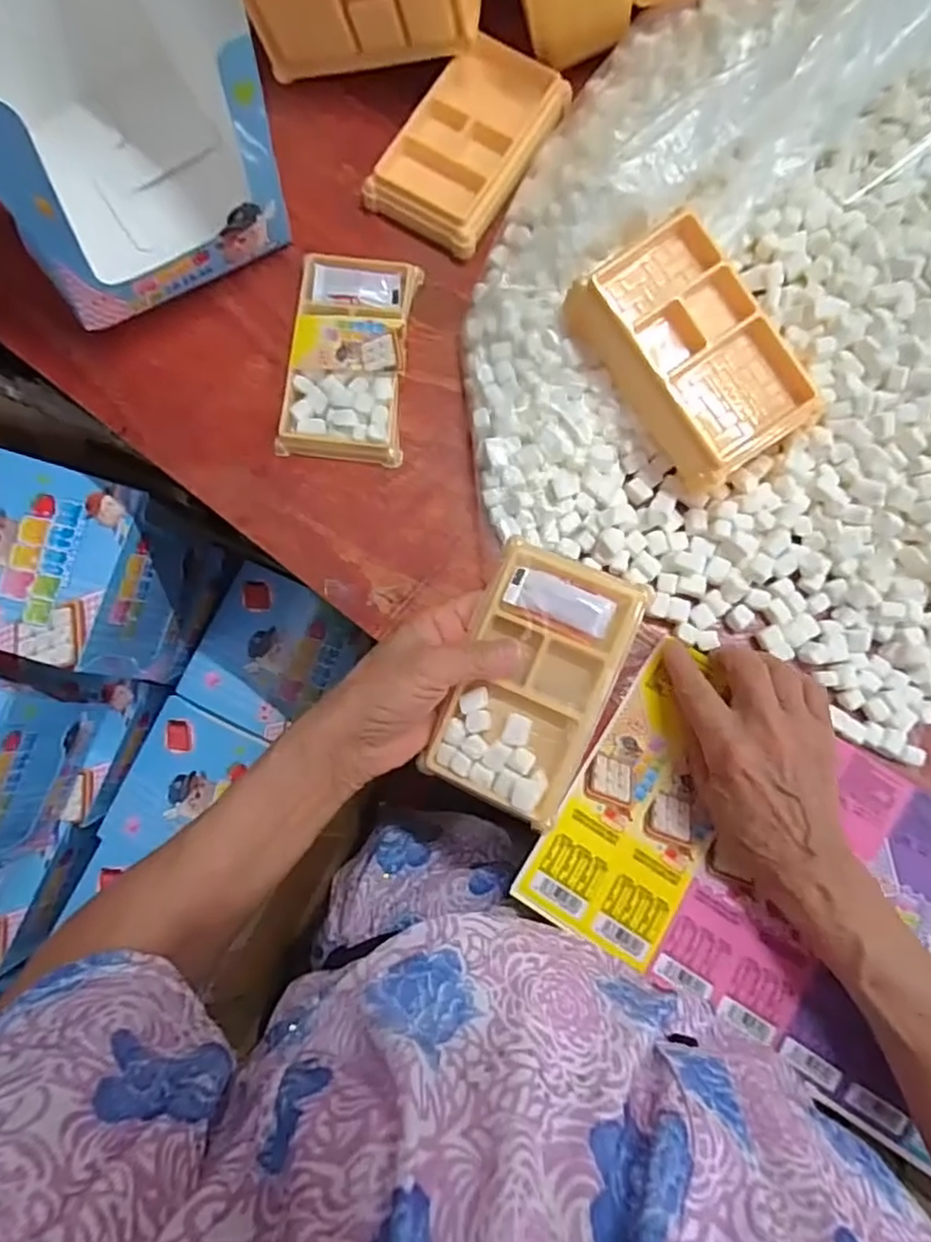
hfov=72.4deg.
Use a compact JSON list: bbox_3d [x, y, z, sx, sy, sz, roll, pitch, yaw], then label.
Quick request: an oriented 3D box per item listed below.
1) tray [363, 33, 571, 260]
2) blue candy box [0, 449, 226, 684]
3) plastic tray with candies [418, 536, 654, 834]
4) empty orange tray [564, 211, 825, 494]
[{"bbox_3d":[0.003,-0.317,0.420,0.083,0.018,0.136,32,83,5],"label":"tray"},{"bbox_3d":[-0.337,-0.044,0.537,0.171,0.139,0.148,21,82,3],"label":"blue candy box"},{"bbox_3d":[0.036,0.032,0.334,0.077,0.027,0.132,23,85,4],"label":"plastic tray with candies"},{"bbox_3d":[0.129,-0.152,0.366,0.083,0.045,0.142,-37,84,-4],"label":"empty orange tray"}]

